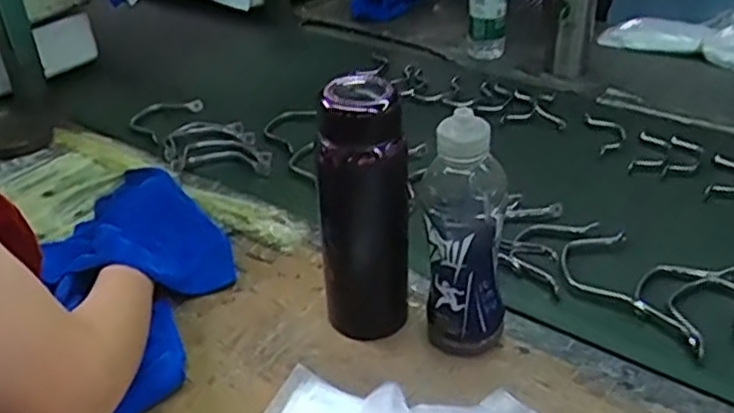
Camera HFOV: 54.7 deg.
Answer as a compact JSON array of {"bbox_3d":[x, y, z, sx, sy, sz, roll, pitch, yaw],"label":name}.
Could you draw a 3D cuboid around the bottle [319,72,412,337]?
[{"bbox_3d":[0.000,0.010,0.627,0.072,0.235,0.072,-1,34,0],"label":"bottle"}]

